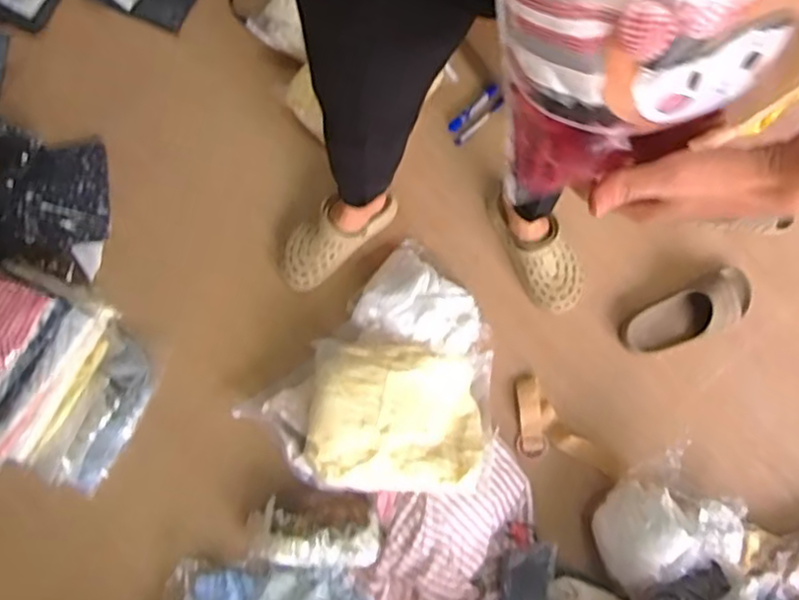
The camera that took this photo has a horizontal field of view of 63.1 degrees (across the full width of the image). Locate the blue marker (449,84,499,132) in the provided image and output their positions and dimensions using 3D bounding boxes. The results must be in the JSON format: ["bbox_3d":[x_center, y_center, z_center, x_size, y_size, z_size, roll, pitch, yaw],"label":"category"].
[{"bbox_3d":[0.147,-0.386,1.304,0.128,0.016,0.021,-43,81,-7],"label":"blue marker"}]

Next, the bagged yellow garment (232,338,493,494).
[{"bbox_3d":[-0.060,0.195,1.136,0.439,0.112,0.254,4,78,2],"label":"bagged yellow garment"}]

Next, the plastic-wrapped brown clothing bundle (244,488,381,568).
[{"bbox_3d":[-0.149,0.388,1.110,0.234,0.053,0.119,2,78,1],"label":"plastic-wrapped brown clothing bundle"}]

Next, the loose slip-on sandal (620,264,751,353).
[{"bbox_3d":[0.536,0.025,1.204,0.255,0.071,0.097,-26,79,-4],"label":"loose slip-on sandal"}]

